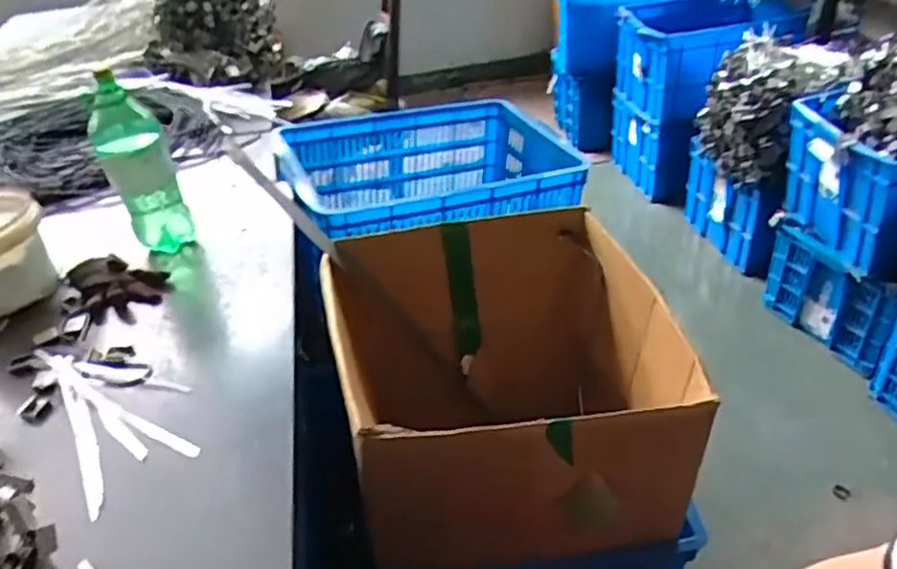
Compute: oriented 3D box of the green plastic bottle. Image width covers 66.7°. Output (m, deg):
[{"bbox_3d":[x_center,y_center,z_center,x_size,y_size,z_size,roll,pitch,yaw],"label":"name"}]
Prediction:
[{"bbox_3d":[-0.513,-0.189,1.144,0.106,0.288,0.098,-24,43,-18],"label":"green plastic bottle"}]

